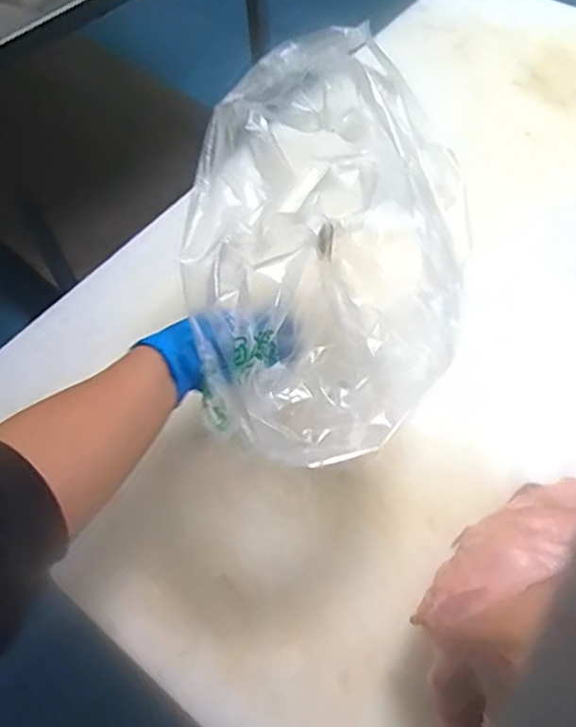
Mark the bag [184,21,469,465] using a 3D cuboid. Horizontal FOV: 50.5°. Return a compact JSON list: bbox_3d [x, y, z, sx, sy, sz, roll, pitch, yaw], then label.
[{"bbox_3d":[0.031,-0.107,0.547,0.235,0.151,0.365,8,60,8],"label":"bag"}]

